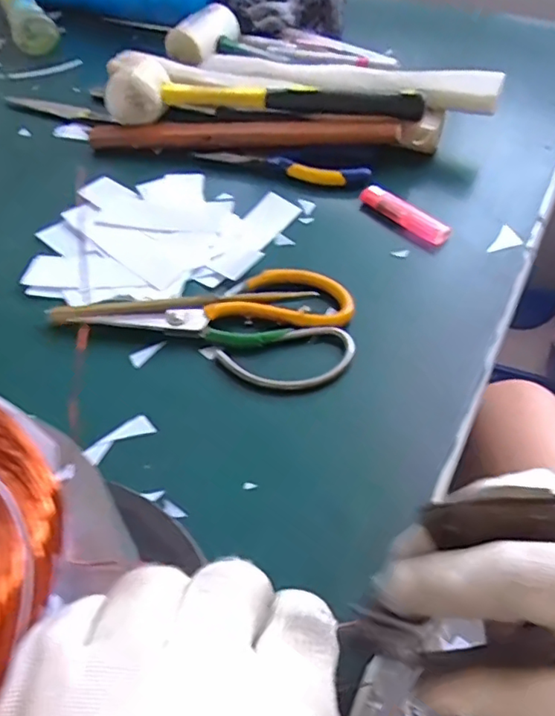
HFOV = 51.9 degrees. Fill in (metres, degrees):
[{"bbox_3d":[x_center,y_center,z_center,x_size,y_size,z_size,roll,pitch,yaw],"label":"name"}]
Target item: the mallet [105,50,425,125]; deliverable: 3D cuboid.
[{"bbox_3d":[-0.013,-0.233,0.518,0.281,0.054,0.055,6,51,7],"label":"mallet"}]

